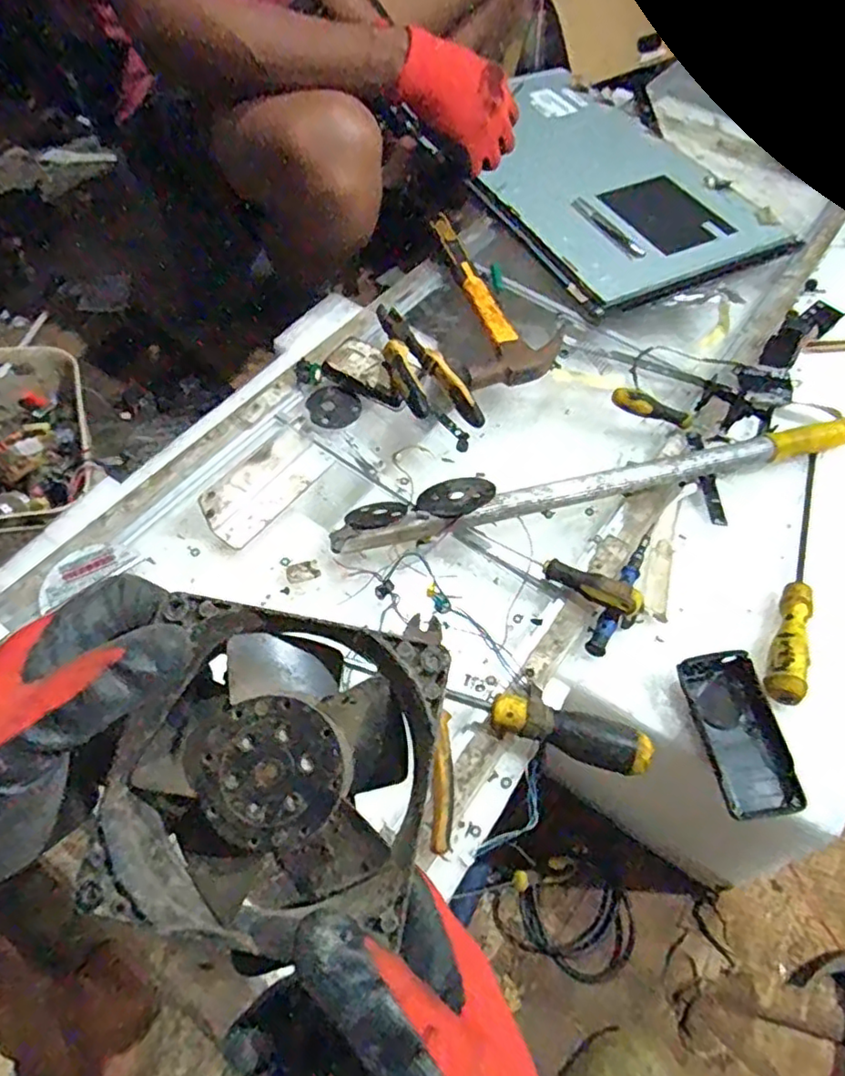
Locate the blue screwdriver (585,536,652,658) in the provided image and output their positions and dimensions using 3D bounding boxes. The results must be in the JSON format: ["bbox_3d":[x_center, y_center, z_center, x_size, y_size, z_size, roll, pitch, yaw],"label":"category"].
[{"bbox_3d":[0.181,0.049,0.554,0.018,0.018,0.140,29,62,14],"label":"blue screwdriver"}]

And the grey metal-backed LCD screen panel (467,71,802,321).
[{"bbox_3d":[0.228,-0.527,0.877,0.342,0.023,0.523,-23,62,-16],"label":"grey metal-backed LCD screen panel"}]

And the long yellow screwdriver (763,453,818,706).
[{"bbox_3d":[0.344,0.021,0.546,0.025,0.031,0.280,25,61,12],"label":"long yellow screwdriver"}]

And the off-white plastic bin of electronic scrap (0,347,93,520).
[{"bbox_3d":[-0.557,-0.141,0.813,0.202,0.118,0.297,-17,61,-12],"label":"off-white plastic bin of electronic scrap"}]

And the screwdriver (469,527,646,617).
[{"bbox_3d":[0.116,0.031,0.535,0.159,0.024,0.023,25,61,13],"label":"screwdriver"}]

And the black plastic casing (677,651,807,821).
[{"bbox_3d":[0.242,0.149,0.469,0.060,0.022,0.118,-5,59,-5],"label":"black plastic casing"}]

